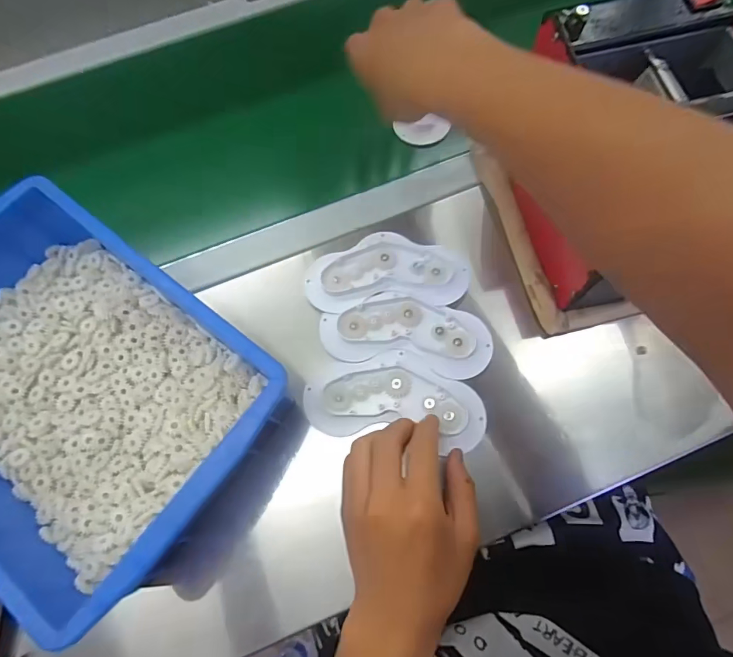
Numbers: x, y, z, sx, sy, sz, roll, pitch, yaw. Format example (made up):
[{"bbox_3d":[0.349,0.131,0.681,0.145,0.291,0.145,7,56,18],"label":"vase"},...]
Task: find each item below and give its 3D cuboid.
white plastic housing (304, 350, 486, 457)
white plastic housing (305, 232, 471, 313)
[{"bbox_3d":[0.024,0.057,0.356,0.148,0.011,0.073,4,71,4],"label":"white plastic housing"},{"bbox_3d":[0.019,-0.056,0.395,0.148,0.008,0.077,-4,71,1],"label":"white plastic housing"}]

